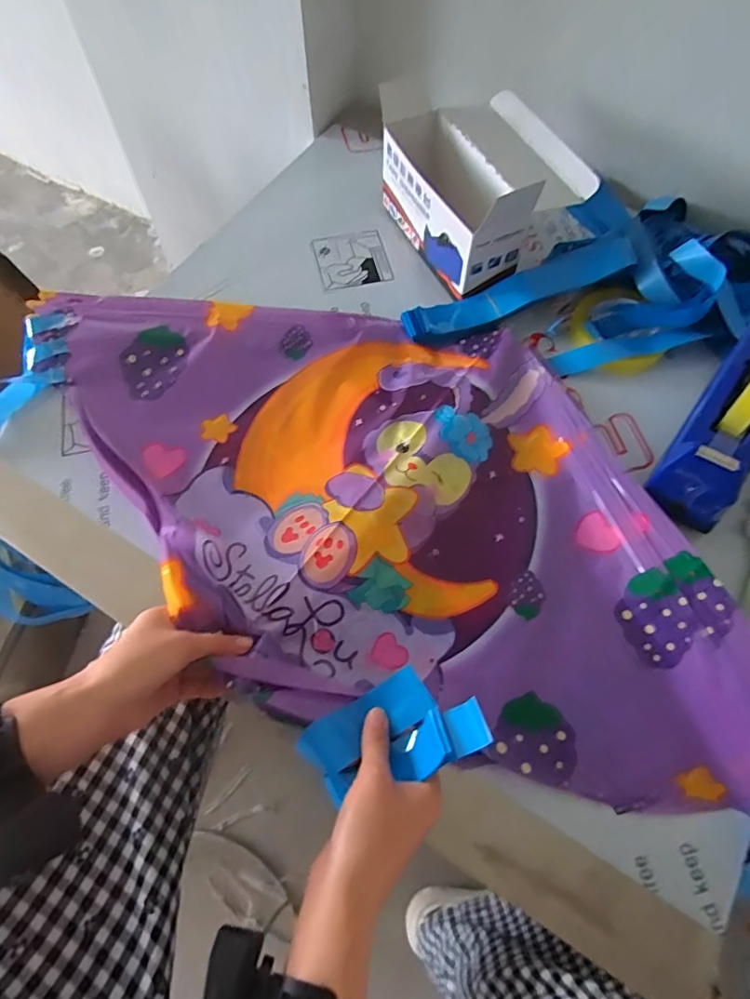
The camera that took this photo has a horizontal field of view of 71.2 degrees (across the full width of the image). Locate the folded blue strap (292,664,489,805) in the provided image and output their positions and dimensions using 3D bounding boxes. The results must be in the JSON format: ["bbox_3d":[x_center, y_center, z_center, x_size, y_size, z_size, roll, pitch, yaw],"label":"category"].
[{"bbox_3d":[0.012,0.172,0.384,0.130,0.021,0.072,-21,41,-3],"label":"folded blue strap"}]

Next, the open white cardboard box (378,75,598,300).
[{"bbox_3d":[0.114,-0.387,0.632,0.171,0.118,0.246,-29,69,-13],"label":"open white cardboard box"}]

